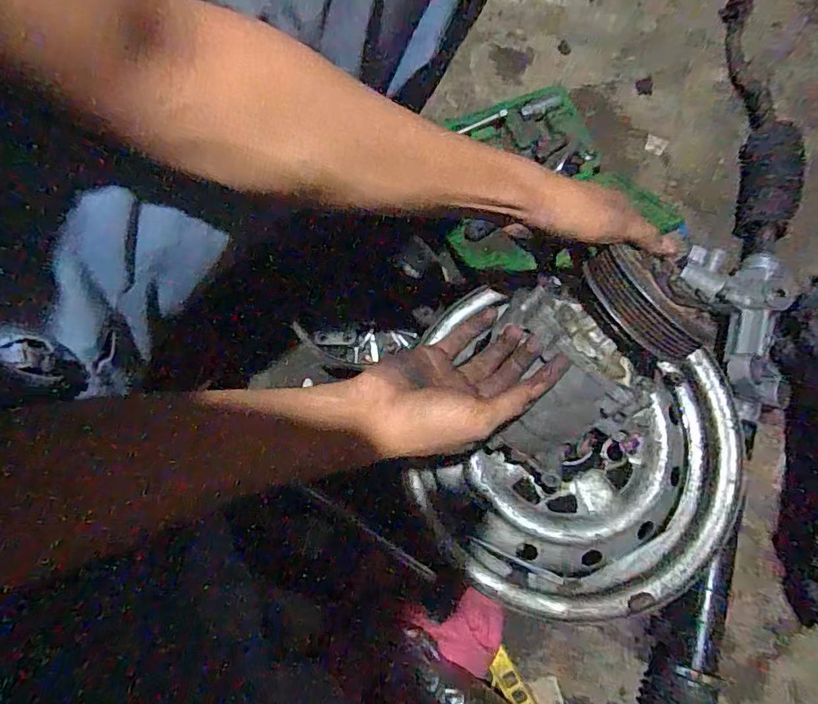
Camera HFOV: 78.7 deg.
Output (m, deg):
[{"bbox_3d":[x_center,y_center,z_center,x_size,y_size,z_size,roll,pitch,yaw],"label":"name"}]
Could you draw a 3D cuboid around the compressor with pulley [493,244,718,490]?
[{"bbox_3d":[0.144,0.002,0.432,0.138,0.119,0.182,43,79,9],"label":"compressor with pulley"}]

